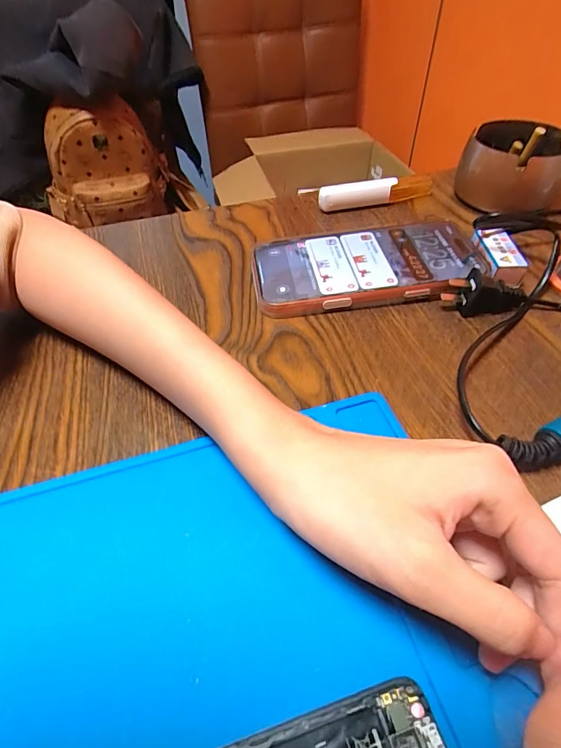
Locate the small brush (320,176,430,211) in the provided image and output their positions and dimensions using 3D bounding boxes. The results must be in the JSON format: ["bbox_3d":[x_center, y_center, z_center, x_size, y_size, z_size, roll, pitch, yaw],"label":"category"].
[{"bbox_3d":[0.086,-0.164,0.370,0.104,0.018,0.015,-12,50,-6],"label":"small brush"}]

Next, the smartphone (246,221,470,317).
[{"bbox_3d":[0.062,-0.080,0.308,0.160,0.014,0.080,-7,50,-1],"label":"smartphone"}]

